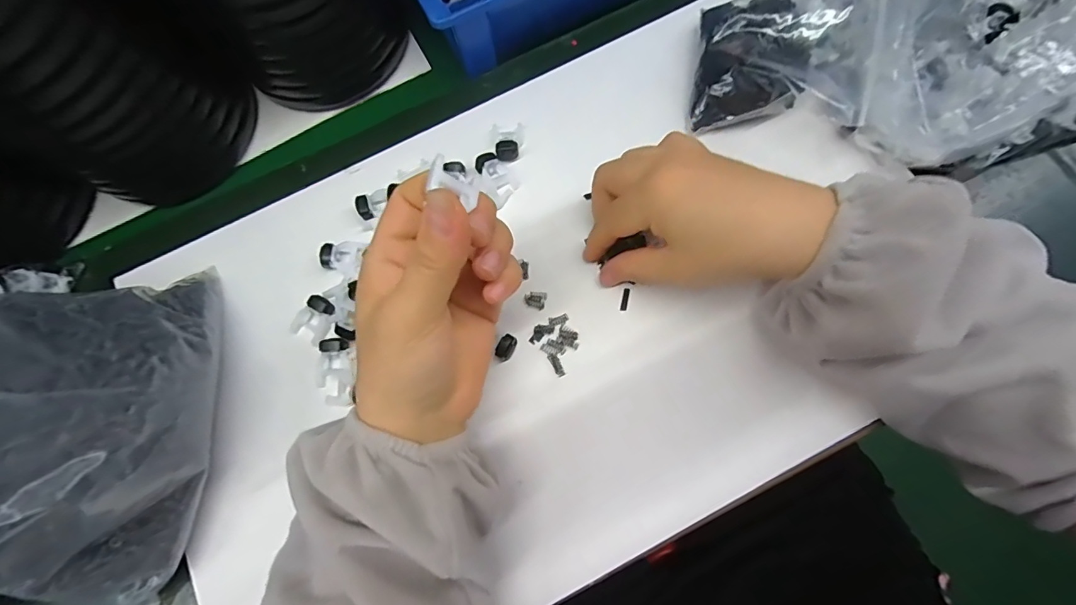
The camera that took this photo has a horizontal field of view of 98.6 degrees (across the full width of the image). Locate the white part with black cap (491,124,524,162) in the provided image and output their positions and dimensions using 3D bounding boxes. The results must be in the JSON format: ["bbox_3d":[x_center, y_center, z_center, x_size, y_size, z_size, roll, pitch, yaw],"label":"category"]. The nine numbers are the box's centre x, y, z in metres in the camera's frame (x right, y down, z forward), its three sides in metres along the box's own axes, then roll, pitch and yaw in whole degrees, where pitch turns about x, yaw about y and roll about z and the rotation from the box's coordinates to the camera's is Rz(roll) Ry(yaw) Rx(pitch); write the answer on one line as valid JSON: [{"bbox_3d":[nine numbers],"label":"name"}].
[{"bbox_3d":[-0.021,-0.113,0.325,0.021,0.010,0.032,-4,73,3],"label":"white part with black cap"}]

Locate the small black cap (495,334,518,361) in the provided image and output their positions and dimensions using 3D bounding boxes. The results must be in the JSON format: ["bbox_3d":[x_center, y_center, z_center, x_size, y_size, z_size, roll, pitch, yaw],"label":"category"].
[{"bbox_3d":[-0.019,0.028,0.286,0.010,0.008,0.016,25,77,11],"label":"small black cap"}]

